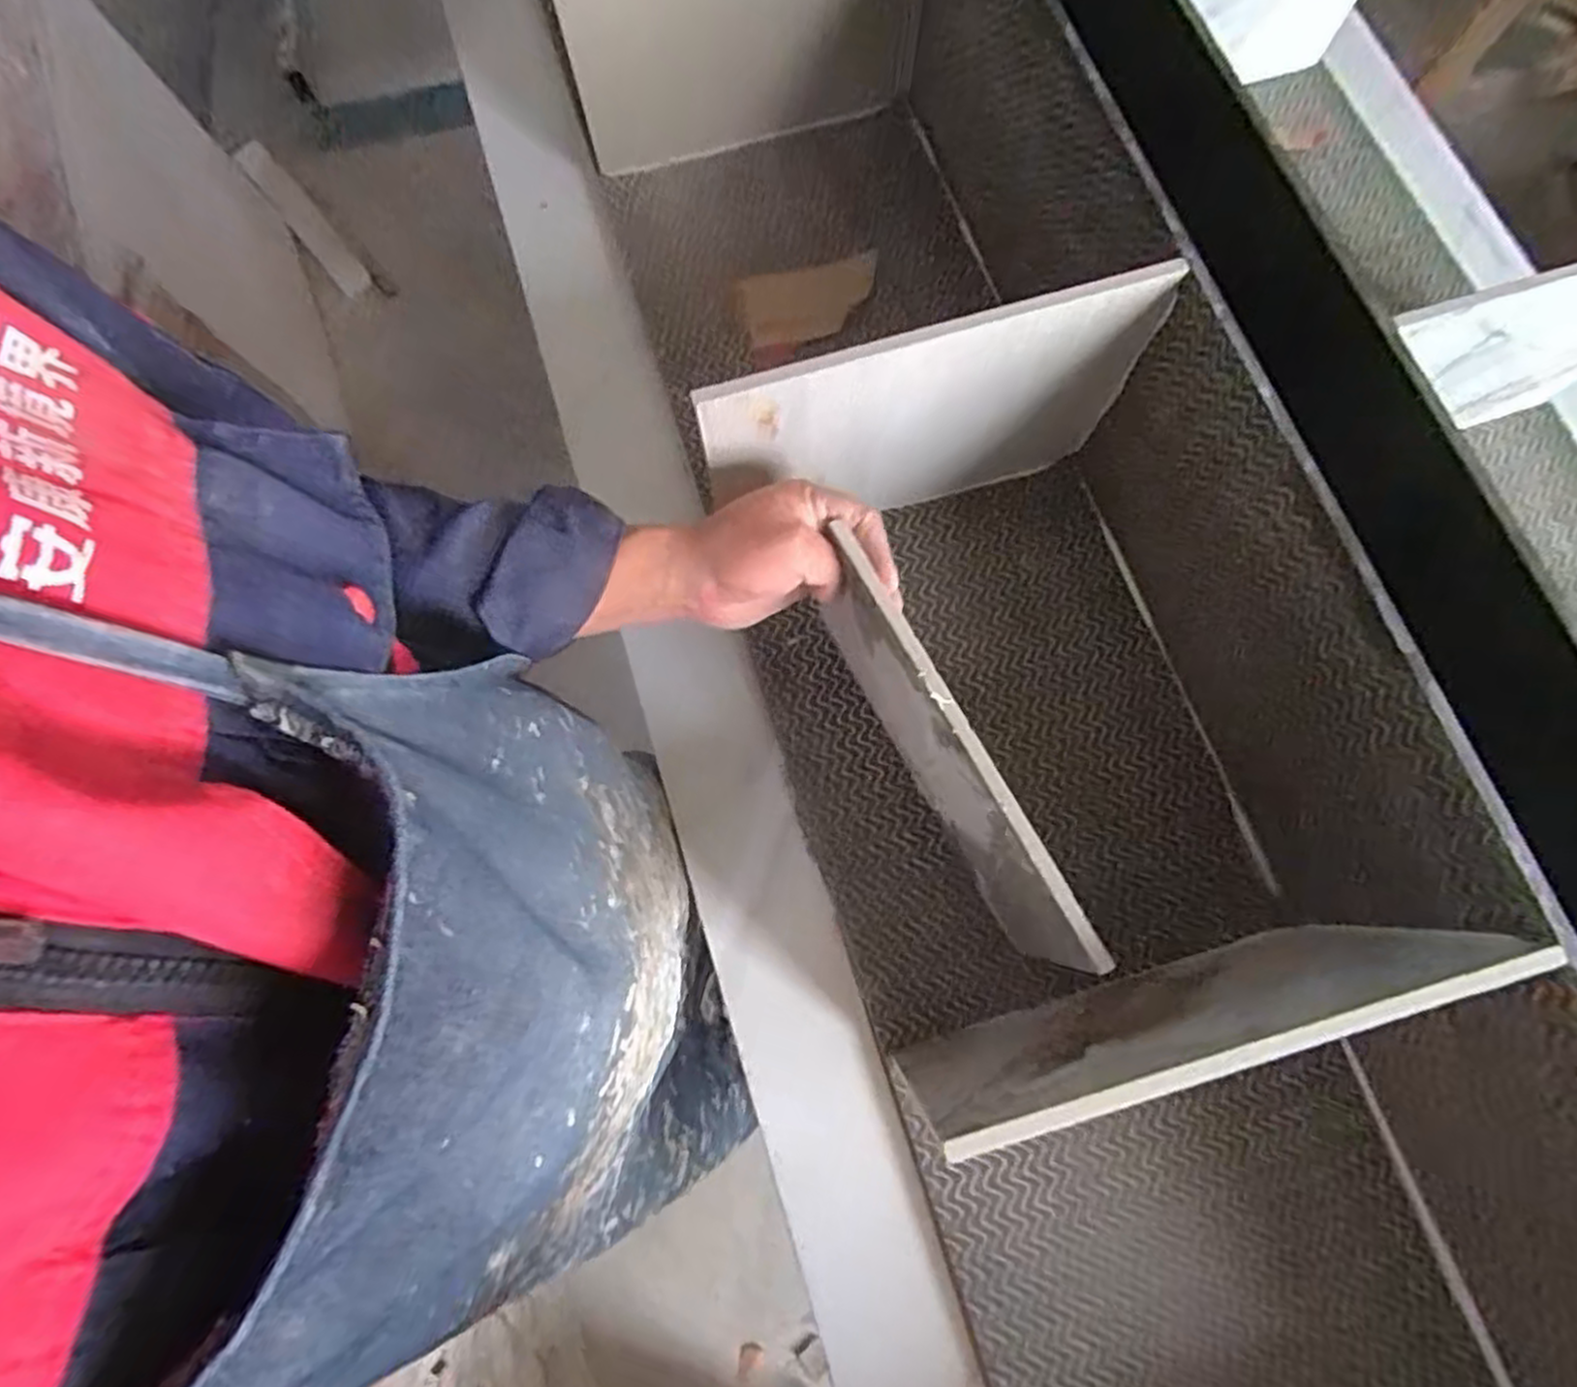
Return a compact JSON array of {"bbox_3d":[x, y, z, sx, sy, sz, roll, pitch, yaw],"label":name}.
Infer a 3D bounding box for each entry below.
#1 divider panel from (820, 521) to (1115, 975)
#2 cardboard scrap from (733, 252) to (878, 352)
[{"bbox_3d":[0.088,0.040,0.461,0.012,0.123,0.256,-28,79,-12],"label":"divider panel"},{"bbox_3d":[0.021,-0.333,0.654,0.120,0.014,0.079,-13,77,-2],"label":"cardboard scrap"}]

